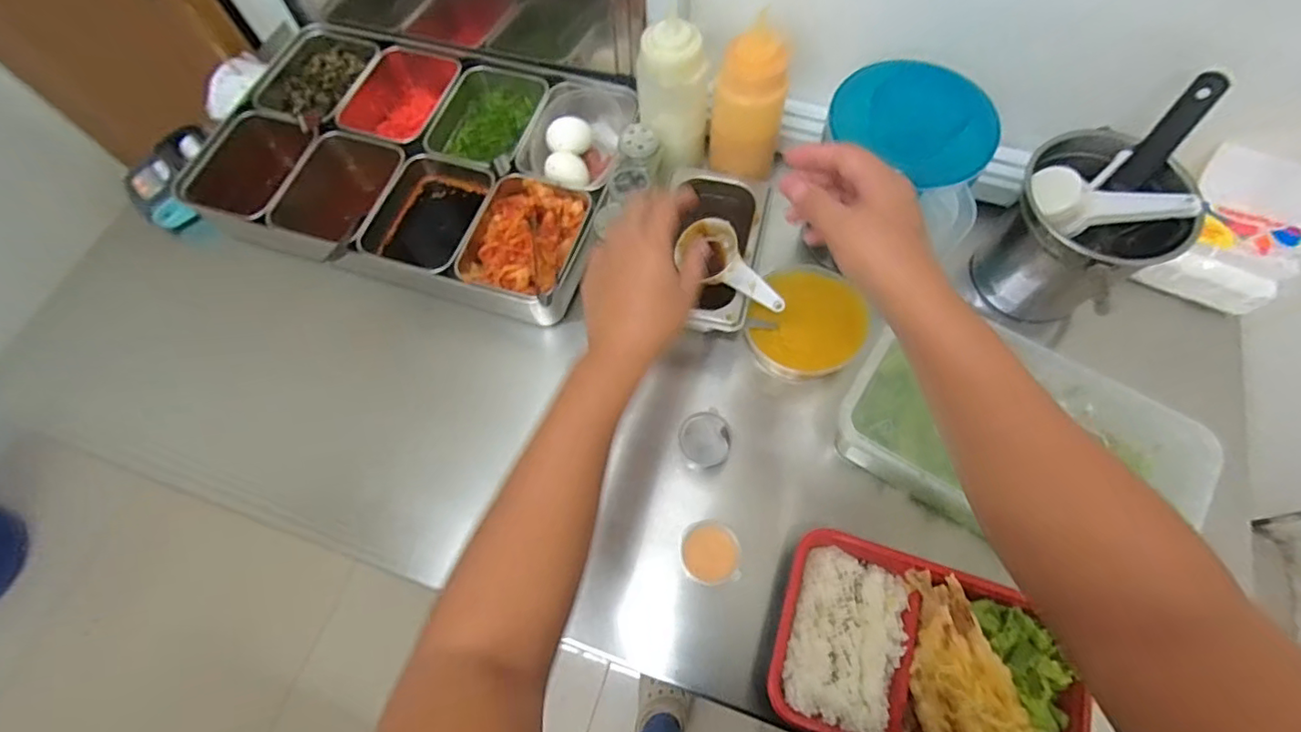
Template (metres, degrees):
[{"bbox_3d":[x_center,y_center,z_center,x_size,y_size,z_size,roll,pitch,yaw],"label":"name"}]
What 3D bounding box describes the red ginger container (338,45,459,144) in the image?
[{"bbox_3d":[-0.285,-0.316,0.690,0.118,0.054,0.150,15,68,9],"label":"red ginger container"}]

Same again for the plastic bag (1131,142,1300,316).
[{"bbox_3d":[0.555,-0.124,0.546,0.102,0.098,0.096,27,70,14],"label":"plastic bag"}]

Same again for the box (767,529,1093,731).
[{"bbox_3d":[0.209,0.221,0.431,0.220,0.037,0.140,18,68,10],"label":"box"}]

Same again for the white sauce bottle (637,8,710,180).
[{"bbox_3d":[0.026,-0.246,0.555,0.068,0.134,0.059,-11,66,-2],"label":"white sauce bottle"}]

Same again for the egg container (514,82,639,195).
[{"bbox_3d":[-0.078,-0.248,0.648,0.109,0.054,0.144,10,67,7],"label":"egg container"}]

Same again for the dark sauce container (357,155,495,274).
[{"bbox_3d":[-0.233,-0.157,0.609,0.114,0.052,0.140,16,68,9],"label":"dark sauce container"}]

